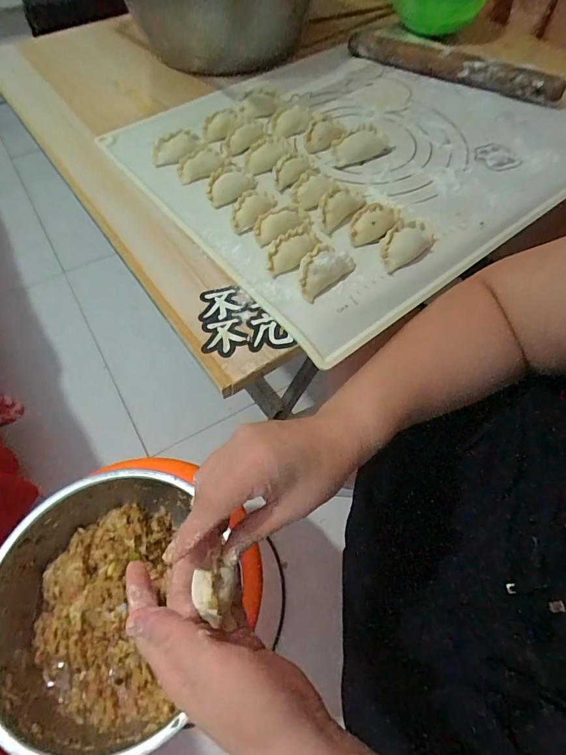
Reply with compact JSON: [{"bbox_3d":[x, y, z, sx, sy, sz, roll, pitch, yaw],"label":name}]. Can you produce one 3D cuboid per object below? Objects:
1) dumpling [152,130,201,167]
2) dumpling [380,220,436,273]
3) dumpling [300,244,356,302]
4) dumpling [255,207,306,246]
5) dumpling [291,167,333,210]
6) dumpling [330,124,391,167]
[{"bbox_3d":[-0.120,-0.255,0.460,0.056,0.021,0.026,-25,58,3],"label":"dumpling"},{"bbox_3d":[0.108,-0.118,0.368,0.032,0.020,0.062,38,65,19],"label":"dumpling"},{"bbox_3d":[0.033,-0.093,0.356,0.059,0.022,0.027,-40,68,-23],"label":"dumpling"},{"bbox_3d":[-0.003,-0.143,0.384,0.052,0.017,0.020,-29,64,-18],"label":"dumpling"},{"bbox_3d":[0.029,-0.186,0.407,0.029,0.017,0.052,24,61,12],"label":"dumpling"},{"bbox_3d":[0.082,-0.249,0.448,0.065,0.023,0.029,-22,62,-14],"label":"dumpling"}]

